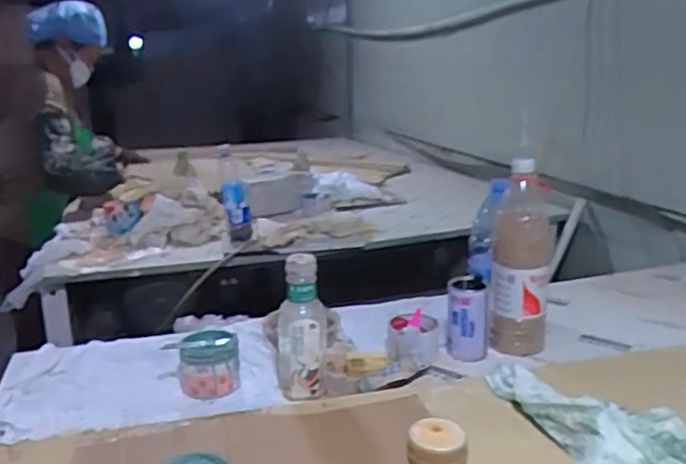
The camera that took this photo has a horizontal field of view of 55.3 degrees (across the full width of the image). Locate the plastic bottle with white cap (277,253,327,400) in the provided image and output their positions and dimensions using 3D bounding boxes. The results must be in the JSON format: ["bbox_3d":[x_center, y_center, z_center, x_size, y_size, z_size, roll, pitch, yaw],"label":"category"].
[{"bbox_3d":[-0.059,0.129,0.906,0.067,0.192,0.057,-2,15,1],"label":"plastic bottle with white cap"}]

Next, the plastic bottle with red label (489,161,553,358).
[{"bbox_3d":[0.276,0.043,1.020,0.089,0.280,0.093,3,16,16],"label":"plastic bottle with red label"}]

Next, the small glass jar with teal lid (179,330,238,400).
[{"bbox_3d":[-0.191,0.191,0.938,0.086,0.075,0.064,-6,16,-15],"label":"small glass jar with teal lid"}]

